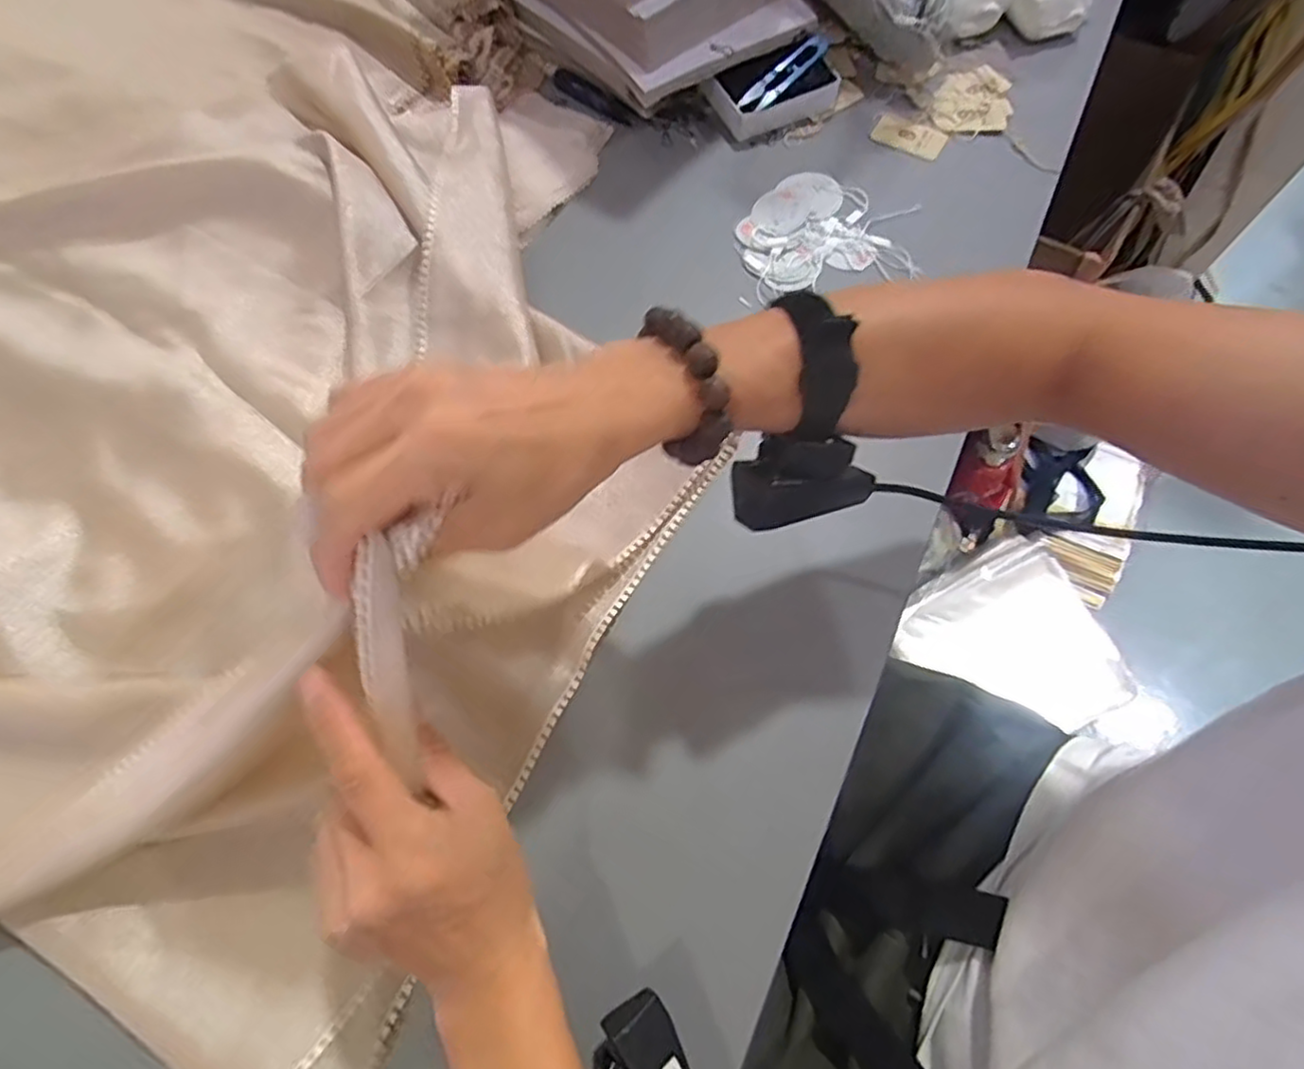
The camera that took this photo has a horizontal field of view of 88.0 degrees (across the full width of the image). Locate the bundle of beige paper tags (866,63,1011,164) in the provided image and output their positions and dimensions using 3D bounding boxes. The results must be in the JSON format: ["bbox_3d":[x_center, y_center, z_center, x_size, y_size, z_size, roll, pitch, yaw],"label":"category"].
[{"bbox_3d":[0.288,-0.403,0.648,0.090,0.021,0.147,36,71,16],"label":"bundle of beige paper tags"}]

